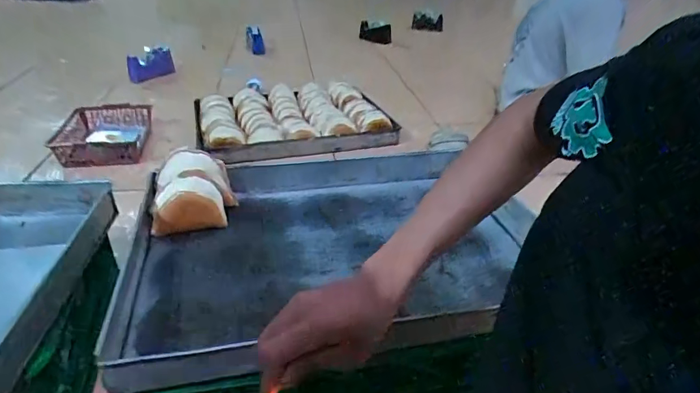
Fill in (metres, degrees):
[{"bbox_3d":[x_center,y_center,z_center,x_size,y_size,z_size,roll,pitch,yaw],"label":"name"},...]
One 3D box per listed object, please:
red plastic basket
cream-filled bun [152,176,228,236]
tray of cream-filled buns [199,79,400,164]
[{"bbox_3d":[-0.735,-0.179,1.316,0.242,0.088,0.286,-5,33,-13],"label":"red plastic basket"},{"bbox_3d":[-0.267,0.013,0.731,0.112,0.068,0.088,-7,34,-15],"label":"cream-filled bun"},{"bbox_3d":[-0.209,-0.286,1.486,0.602,0.081,0.501,-10,34,-19],"label":"tray of cream-filled buns"}]

